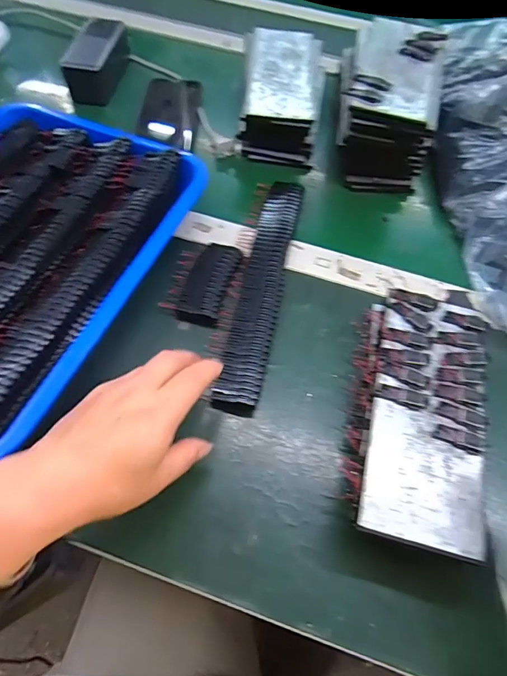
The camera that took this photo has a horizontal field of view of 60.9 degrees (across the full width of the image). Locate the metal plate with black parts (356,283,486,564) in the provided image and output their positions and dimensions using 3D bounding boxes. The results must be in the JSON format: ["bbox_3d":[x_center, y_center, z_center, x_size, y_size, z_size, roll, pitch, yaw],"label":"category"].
[{"bbox_3d":[0.132,0.047,0.321,0.081,0.007,0.201,15,59,5],"label":"metal plate with black parts"}]

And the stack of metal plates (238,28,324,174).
[{"bbox_3d":[0.036,-0.314,0.551,0.100,0.058,0.201,4,59,-2],"label":"stack of metal plates"}]

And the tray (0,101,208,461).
[{"bbox_3d":[-0.226,-0.078,0.393,0.271,0.044,0.357,20,60,8],"label":"tray"}]

